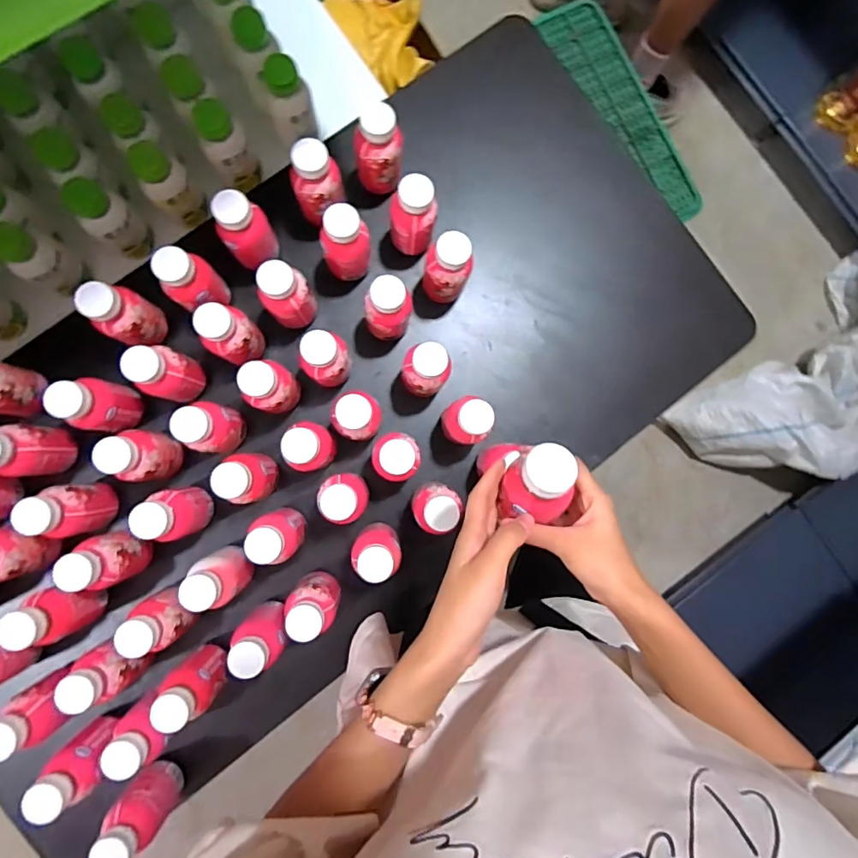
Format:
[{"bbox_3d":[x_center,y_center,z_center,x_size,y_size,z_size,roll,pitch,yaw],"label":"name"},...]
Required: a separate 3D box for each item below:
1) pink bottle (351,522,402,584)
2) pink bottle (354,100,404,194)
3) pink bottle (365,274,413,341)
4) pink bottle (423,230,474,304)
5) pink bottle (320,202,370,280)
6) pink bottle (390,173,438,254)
[{"bbox_3d":[-0.059,0.145,0.602,0.058,0.123,0.048,-1,87,-5],"label":"pink bottle"},{"bbox_3d":[-0.060,-0.348,0.624,0.057,0.107,0.051,-5,88,-5],"label":"pink bottle"},{"bbox_3d":[-0.046,-0.151,0.624,0.052,0.120,0.057,0,87,-4],"label":"pink bottle"},{"bbox_3d":[0.027,-0.204,0.630,0.054,0.121,0.056,6,87,-4],"label":"pink bottle"},{"bbox_3d":[-0.099,-0.230,0.615,0.060,0.112,0.054,-10,88,-5],"label":"pink bottle"},{"bbox_3d":[-0.020,-0.262,0.623,0.055,0.105,0.049,5,87,-4],"label":"pink bottle"}]

